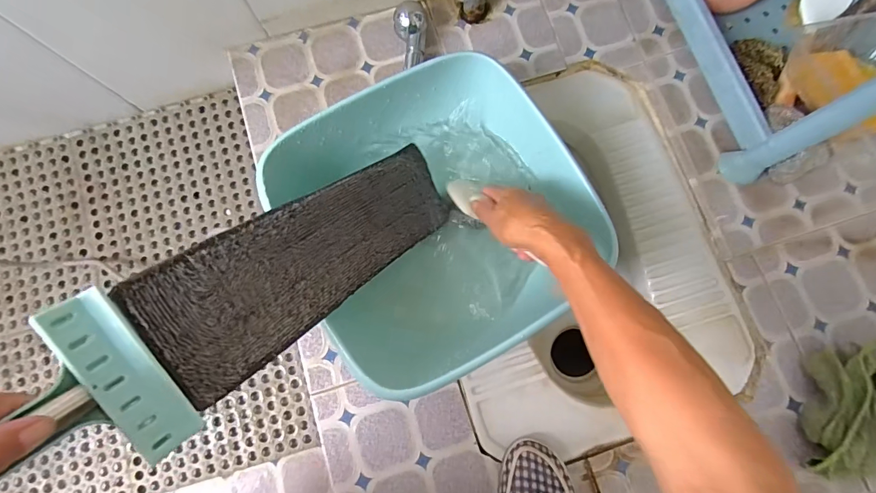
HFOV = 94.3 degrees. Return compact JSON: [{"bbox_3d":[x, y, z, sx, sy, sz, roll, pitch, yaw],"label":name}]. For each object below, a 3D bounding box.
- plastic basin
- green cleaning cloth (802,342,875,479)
[{"bbox_3d":[0.006,-0.040,0.477,0.295,0.118,0.312,-31,81,-4],"label":"plastic basin"},{"bbox_3d":[0.482,0.190,0.471,0.091,0.062,0.162,27,80,5],"label":"green cleaning cloth"}]

